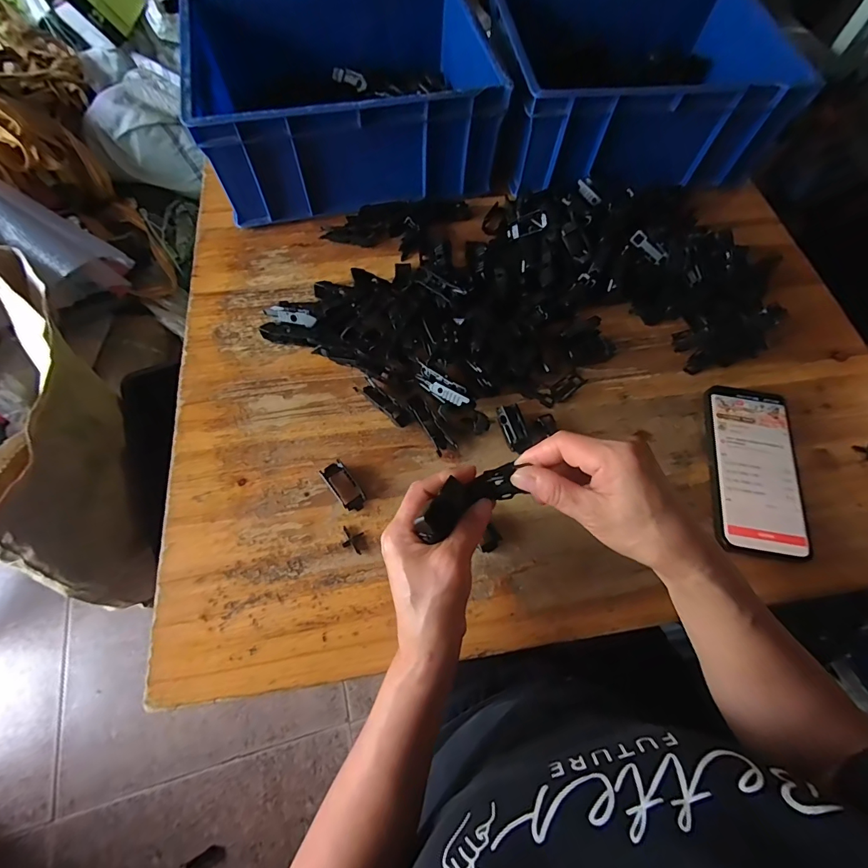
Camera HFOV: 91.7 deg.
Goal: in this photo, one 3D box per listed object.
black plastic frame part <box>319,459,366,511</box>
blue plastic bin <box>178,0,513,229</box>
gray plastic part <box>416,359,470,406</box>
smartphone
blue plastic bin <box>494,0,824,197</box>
[{"bbox_3d":[-0.082,0.048,0.386,0.023,0.010,0.051,-35,71,-16],"label":"black plastic frame part"},{"bbox_3d":[-0.108,-0.414,0.530,0.330,0.130,0.252,-12,66,-7],"label":"blue plastic bin"},{"bbox_3d":[0.007,-0.046,0.413,0.065,0.020,0.018,36,68,31],"label":"gray plastic part"},{"bbox_3d":[0.304,0.032,0.402,0.081,0.018,0.164,8,65,2],"label":"smartphone"},{"bbox_3d":[0.247,-0.452,0.545,0.323,0.116,0.251,-7,66,-5],"label":"blue plastic bin"}]

